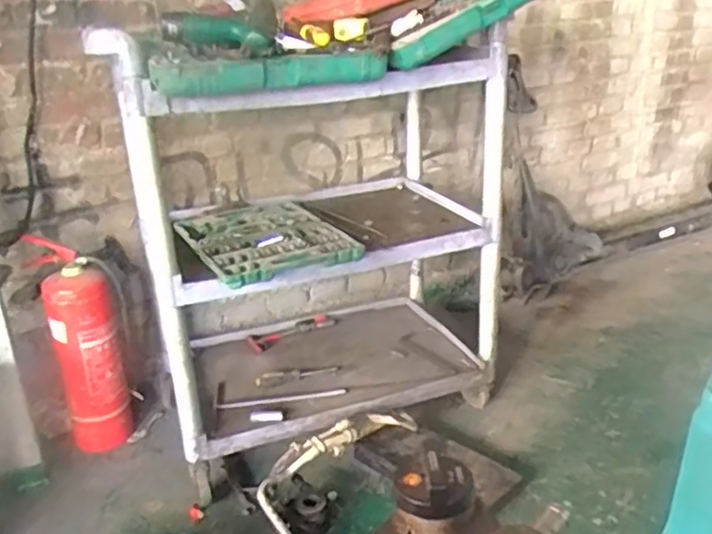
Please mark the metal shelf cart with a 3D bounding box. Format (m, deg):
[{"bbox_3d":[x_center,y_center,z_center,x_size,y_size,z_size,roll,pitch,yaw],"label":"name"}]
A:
[{"bbox_3d":[-0.112,-0.092,1.457,0.699,0.769,0.587,-16,24,-22],"label":"metal shelf cart"}]

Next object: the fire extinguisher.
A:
[{"bbox_3d":[-0.598,0.187,1.497,0.141,0.472,0.129,-12,23,-23],"label":"fire extinguisher"}]

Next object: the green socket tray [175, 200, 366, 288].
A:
[{"bbox_3d":[-0.193,-0.061,1.365,0.284,0.031,0.391,-14,23,-26],"label":"green socket tray"}]

